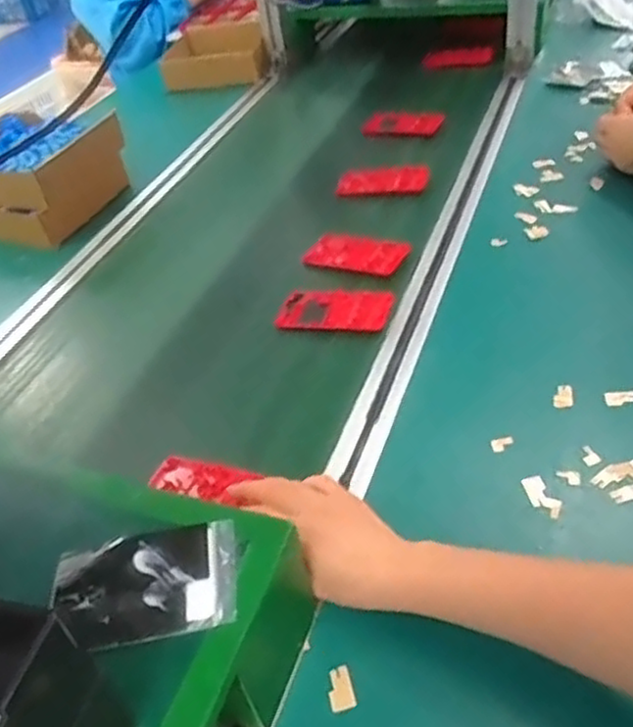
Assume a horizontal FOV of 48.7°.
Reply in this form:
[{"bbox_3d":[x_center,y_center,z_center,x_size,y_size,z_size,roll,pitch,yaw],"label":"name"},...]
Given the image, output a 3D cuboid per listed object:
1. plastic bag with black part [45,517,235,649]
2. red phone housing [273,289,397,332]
[{"bbox_3d":[-0.101,0.130,0.412,0.106,0.007,0.072,-12,40,-2],"label":"plastic bag with black part"},{"bbox_3d":[0.020,-0.059,0.762,0.129,0.008,0.066,4,45,24],"label":"red phone housing"}]

